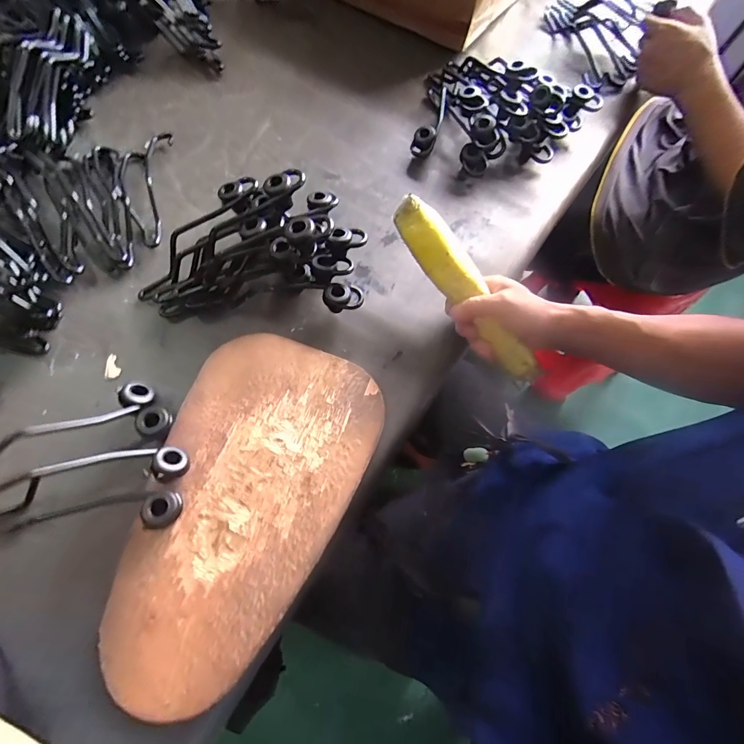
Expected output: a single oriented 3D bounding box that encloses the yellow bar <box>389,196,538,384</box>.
[{"bbox_3d":[0.110,-0.094,0.438,0.041,0.030,0.244,-38,93,-17],"label":"yellow bar"}]

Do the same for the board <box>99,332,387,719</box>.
[{"bbox_3d":[-0.128,0.127,0.388,0.201,0.021,0.343,20,68,6],"label":"board"}]

